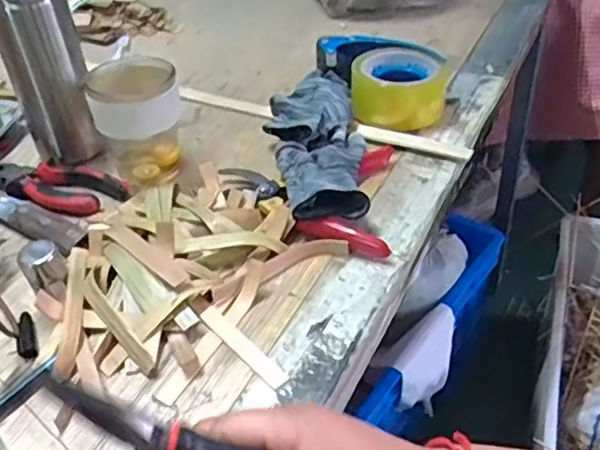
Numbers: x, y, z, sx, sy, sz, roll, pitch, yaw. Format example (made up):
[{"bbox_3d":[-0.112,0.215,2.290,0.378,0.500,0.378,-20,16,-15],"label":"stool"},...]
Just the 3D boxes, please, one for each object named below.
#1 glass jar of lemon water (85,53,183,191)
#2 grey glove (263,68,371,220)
[{"bbox_3d":[-0.164,-0.109,0.656,0.081,0.104,0.099,-13,42,-10],"label":"glass jar of lemon water"},{"bbox_3d":[0.020,-0.084,0.658,0.096,0.044,0.241,-9,41,-5],"label":"grey glove"}]

